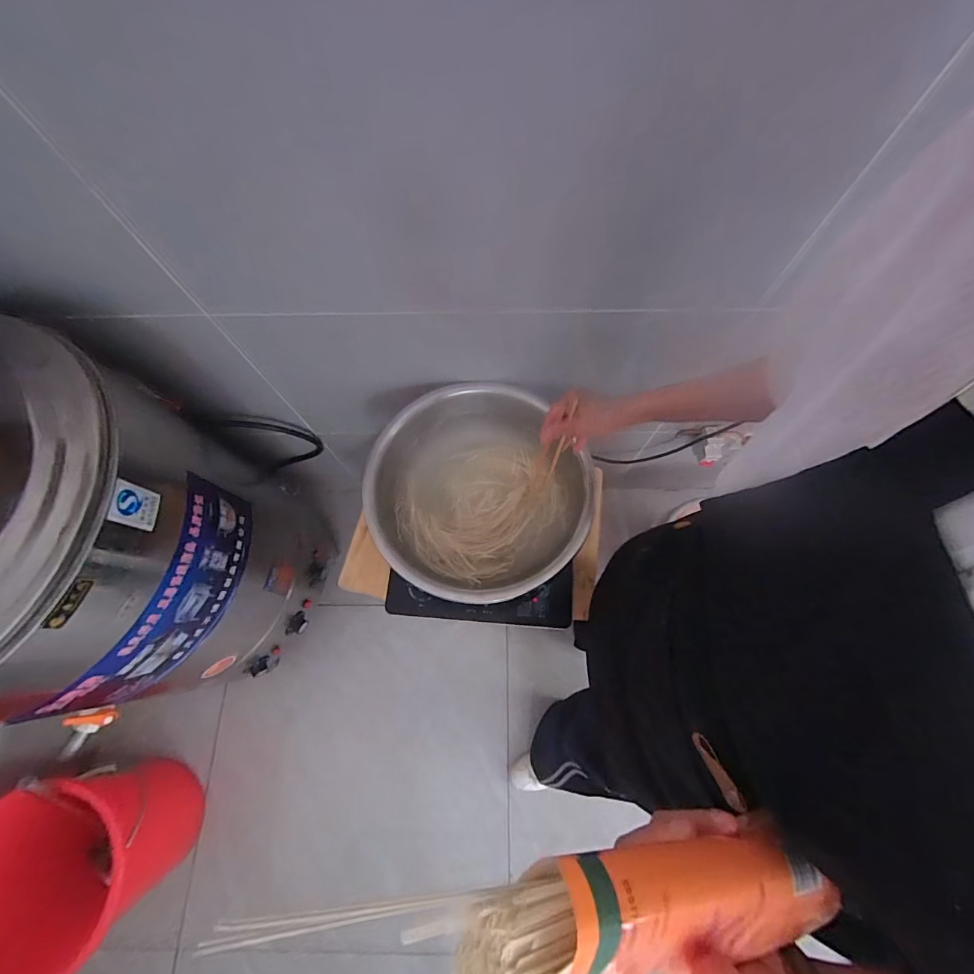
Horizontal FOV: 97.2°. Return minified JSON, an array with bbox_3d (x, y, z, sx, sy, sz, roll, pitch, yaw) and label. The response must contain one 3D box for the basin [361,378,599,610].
[{"bbox_3d":[-0.016,0.005,0.794,0.360,0.116,0.389,0,72,2],"label":"basin"}]

